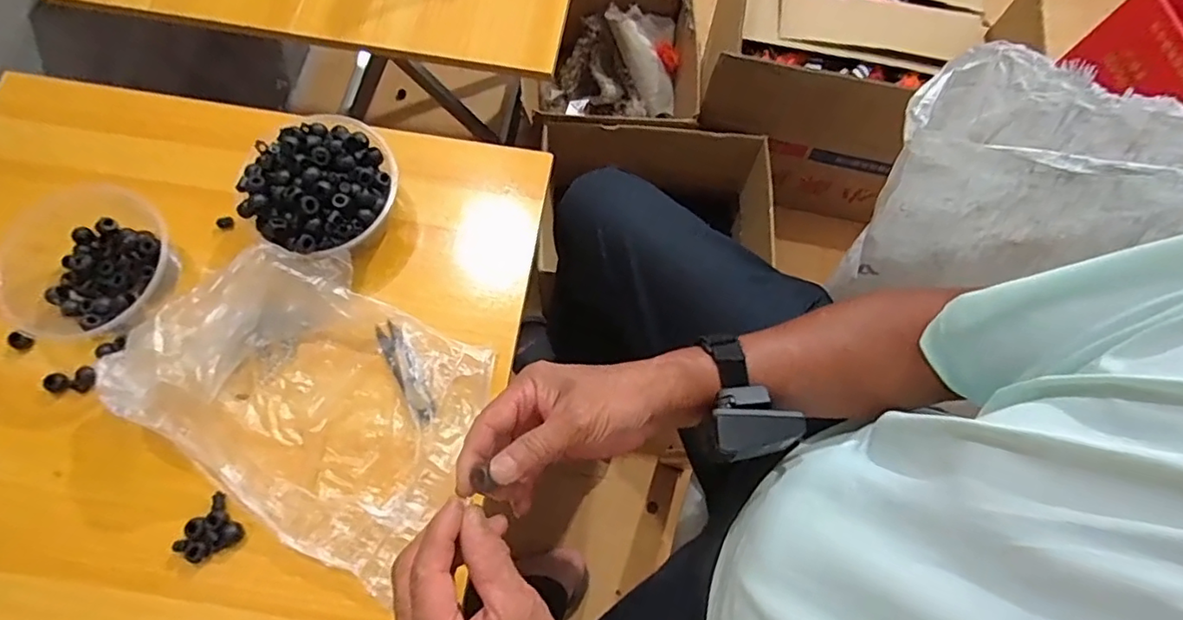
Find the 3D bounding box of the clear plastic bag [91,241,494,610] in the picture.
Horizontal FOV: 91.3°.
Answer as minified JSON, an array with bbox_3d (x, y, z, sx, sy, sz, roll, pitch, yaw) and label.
[{"bbox_3d":[-0.239,0.072,0.496,0.298,0.069,0.213,31,74,8],"label":"clear plastic bag"}]

